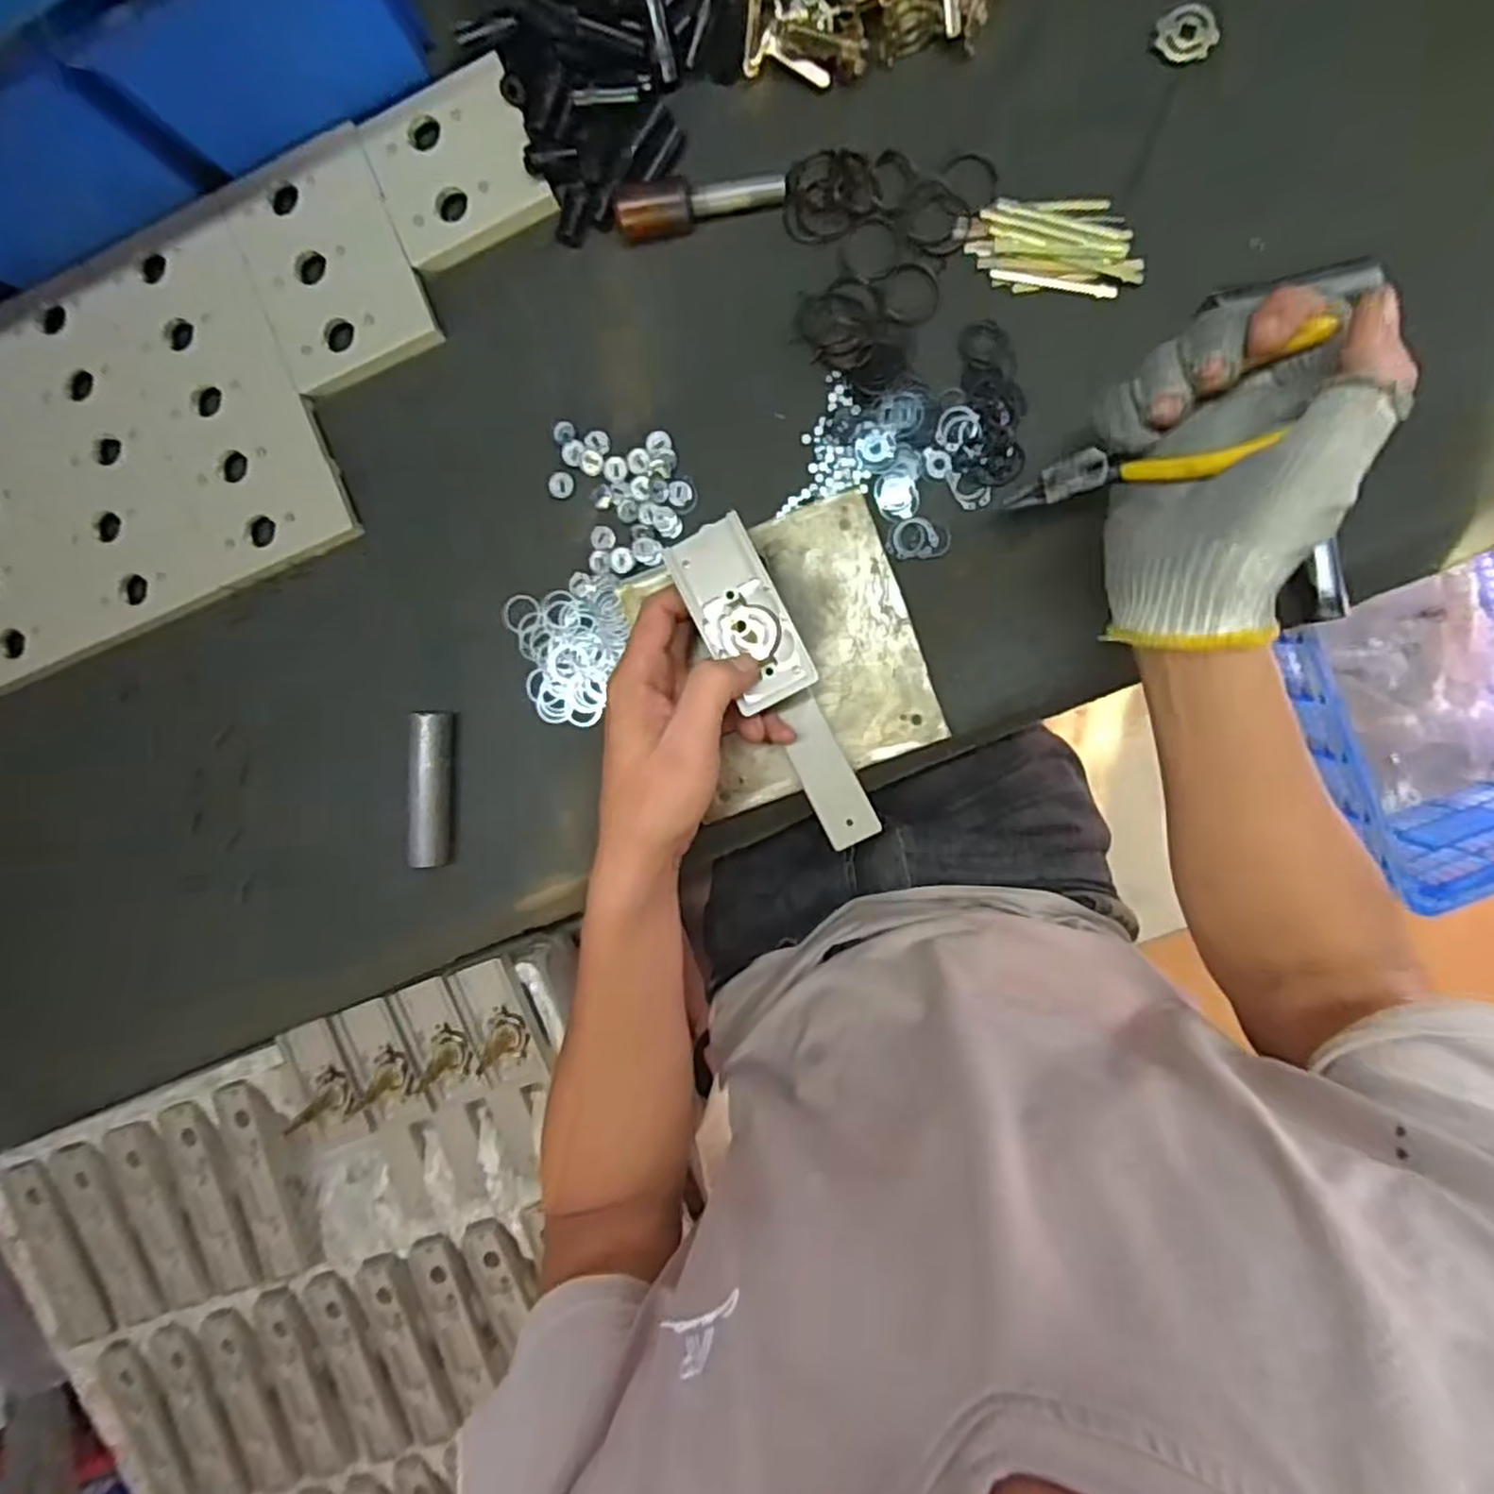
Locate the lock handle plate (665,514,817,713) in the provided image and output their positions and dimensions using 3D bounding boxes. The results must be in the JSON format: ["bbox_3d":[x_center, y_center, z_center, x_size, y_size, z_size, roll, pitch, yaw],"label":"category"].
[{"bbox_3d":[-0.002,-0.066,0.372,0.042,0.011,0.094,-31,88,7],"label":"lock handle plate"}]

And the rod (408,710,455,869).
[{"bbox_3d":[-0.193,0.026,0.451,0.019,0.019,0.094,6,96,5],"label":"rod"}]

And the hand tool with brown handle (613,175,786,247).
[{"bbox_3d":[-0.026,-0.302,0.410,0.093,0.018,0.019,-6,94,6],"label":"hand tool with brown handle"}]

